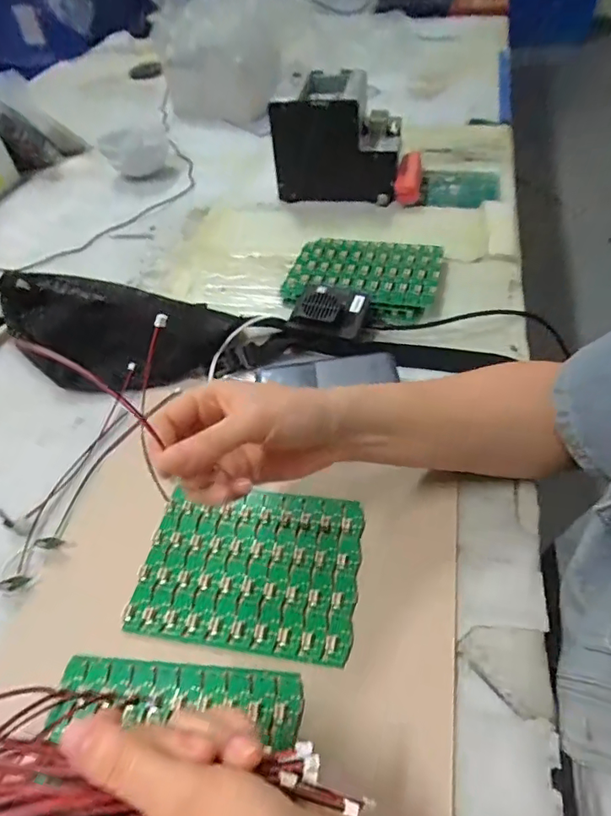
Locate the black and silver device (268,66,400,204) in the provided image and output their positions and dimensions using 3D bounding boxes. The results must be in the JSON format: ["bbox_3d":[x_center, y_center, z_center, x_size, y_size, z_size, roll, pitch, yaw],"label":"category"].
[{"bbox_3d":[0.048,-0.403,0.736,0.176,0.136,0.114,2,51,8],"label":"black and silver device"}]

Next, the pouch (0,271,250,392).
[{"bbox_3d":[-0.237,-0.092,0.558,0.293,0.051,0.146,10,51,14],"label":"pouch"}]

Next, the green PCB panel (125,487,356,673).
[{"bbox_3d":[-0.043,0.121,0.384,0.164,0.008,0.124,4,50,9],"label":"green PCB panel"}]

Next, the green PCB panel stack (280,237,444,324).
[{"bbox_3d":[0.068,-0.161,0.605,0.183,0.023,0.151,9,51,13],"label":"green PCB panel stack"}]

